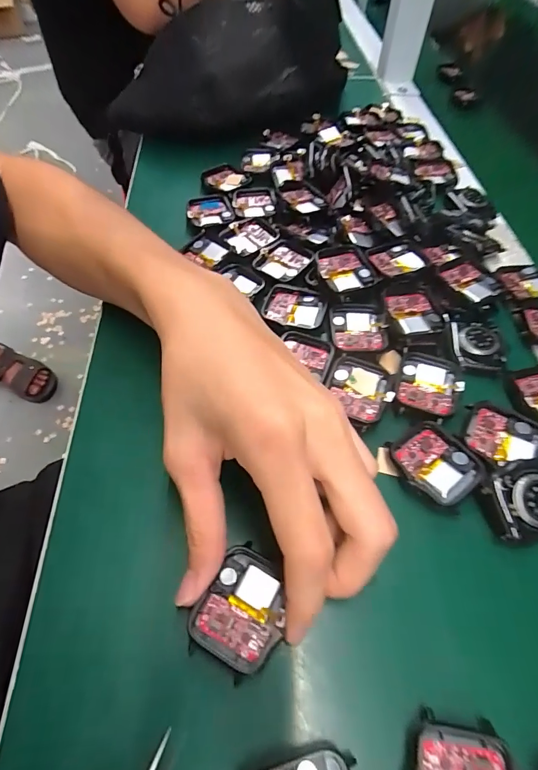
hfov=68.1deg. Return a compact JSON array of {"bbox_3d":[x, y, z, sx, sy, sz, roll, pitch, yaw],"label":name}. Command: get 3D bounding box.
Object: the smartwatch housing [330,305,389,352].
[{"bbox_3d":[0.060,-0.038,0.267,0.035,0.006,0.038,3,55,-1],"label":"smartwatch housing"}]

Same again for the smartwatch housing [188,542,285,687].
[{"bbox_3d":[-0.010,0.096,0.175,0.036,0.007,0.045,27,60,16],"label":"smartwatch housing"}]

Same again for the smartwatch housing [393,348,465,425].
[{"bbox_3d":[0.097,0.000,0.242,0.035,0.007,0.046,17,56,9],"label":"smartwatch housing"}]

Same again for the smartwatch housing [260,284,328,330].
[{"bbox_3d":[0.017,-0.054,0.280,0.043,0.008,0.033,18,57,10],"label":"smartwatch housing"}]

